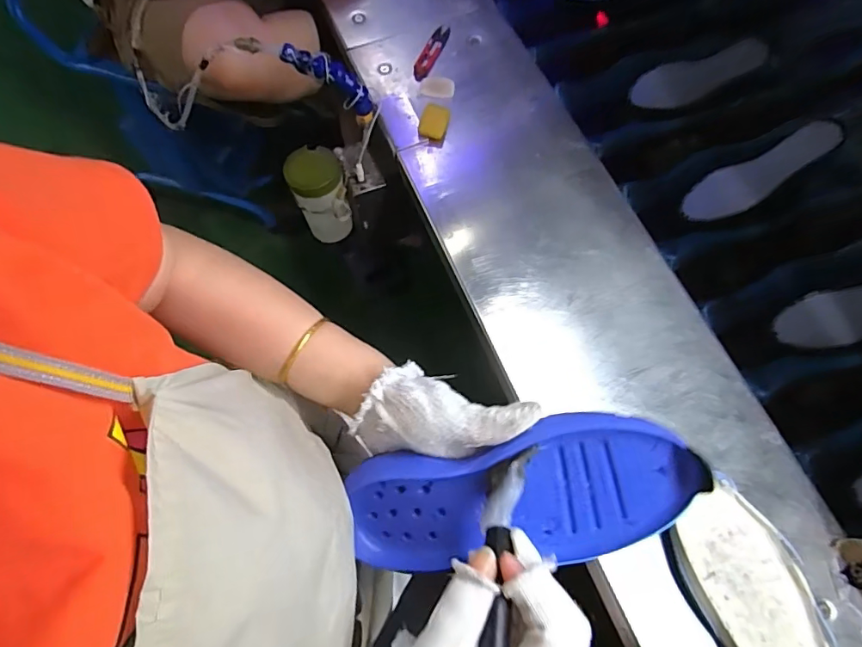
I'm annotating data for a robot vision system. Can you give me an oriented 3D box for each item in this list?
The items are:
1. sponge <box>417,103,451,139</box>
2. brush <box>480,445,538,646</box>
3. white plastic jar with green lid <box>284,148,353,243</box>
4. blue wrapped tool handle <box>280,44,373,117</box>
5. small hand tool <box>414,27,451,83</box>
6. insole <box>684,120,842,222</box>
[{"bbox_3d":[0.004,-0.265,0.655,0.036,0.018,0.050,13,69,3],"label":"sponge"},{"bbox_3d":[0.040,0.139,0.259,0.024,0.022,0.156,8,44,1],"label":"brush"},{"bbox_3d":[-0.162,-0.181,0.732,0.073,0.134,0.075,1,70,-2],"label":"white plastic jar with green lid"},{"bbox_3d":[-0.118,-0.299,0.607,0.039,0.128,0.019,-19,62,39],"label":"blue wrapped tool handle"},{"bbox_3d":[0.000,-0.382,0.702,0.022,0.005,0.104,23,70,7],"label":"small hand tool"},{"bbox_3d":[0.426,-0.194,0.646,0.195,0.008,0.060,-30,71,11],"label":"insole"}]

